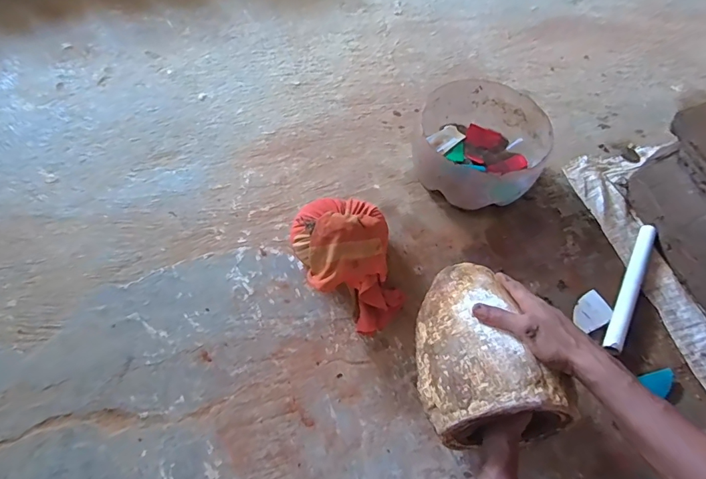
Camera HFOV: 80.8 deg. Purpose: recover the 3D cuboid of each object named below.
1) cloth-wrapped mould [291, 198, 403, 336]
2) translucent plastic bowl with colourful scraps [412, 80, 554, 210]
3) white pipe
[{"bbox_3d":[-0.002,0.026,0.657,0.156,0.139,0.223,-14,62,-11],"label":"cloth-wrapped mould"},{"bbox_3d":[0.236,-0.169,0.800,0.228,0.122,0.242,1,60,-3],"label":"translucent plastic bowl with colourful scraps"},{"bbox_3d":[0.475,0.080,0.706,0.028,0.028,0.261,30,63,13],"label":"white pipe"}]

